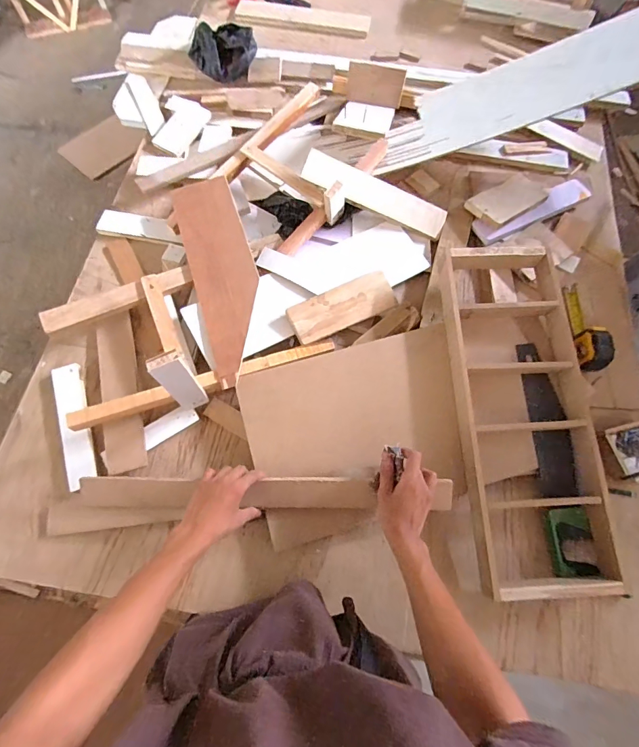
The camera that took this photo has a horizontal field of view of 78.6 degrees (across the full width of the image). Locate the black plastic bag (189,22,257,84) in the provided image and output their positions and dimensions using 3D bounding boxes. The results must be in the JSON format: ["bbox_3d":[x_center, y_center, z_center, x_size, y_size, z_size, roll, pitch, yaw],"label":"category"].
[{"bbox_3d":[-0.259,-0.864,1.054,0.178,0.087,0.125,-12,70,-5],"label":"black plastic bag"}]

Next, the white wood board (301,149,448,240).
[{"bbox_3d":[0.124,-0.387,0.848,0.325,0.025,0.066,20,96,-12],"label":"white wood board"}]

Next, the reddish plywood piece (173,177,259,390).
[{"bbox_3d":[-0.193,-0.207,0.790,0.122,0.017,0.469,-16,71,-7],"label":"reddish plywood piece"}]

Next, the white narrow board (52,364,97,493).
[{"bbox_3d":[-0.452,0.090,0.718,0.050,0.021,0.238,-12,69,-24],"label":"white narrow board"}]

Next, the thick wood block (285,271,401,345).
[{"bbox_3d":[0.047,-0.135,0.789,0.219,0.026,0.082,-24,72,-9],"label":"thick wood block"}]

